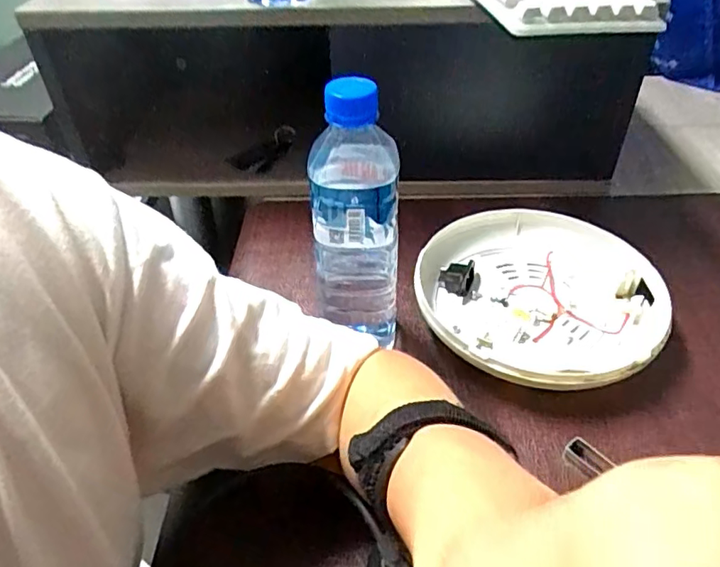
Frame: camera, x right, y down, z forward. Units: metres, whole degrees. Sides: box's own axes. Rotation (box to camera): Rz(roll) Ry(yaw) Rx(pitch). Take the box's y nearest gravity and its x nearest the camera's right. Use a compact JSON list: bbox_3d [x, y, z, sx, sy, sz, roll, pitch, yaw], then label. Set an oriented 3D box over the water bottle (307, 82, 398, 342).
[{"bbox_3d":[-0.004,-0.050,0.393,0.061,0.183,0.062,-1,42,0],"label":"water bottle"}]

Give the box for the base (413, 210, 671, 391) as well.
[{"bbox_3d":[0.155,0.004,0.477,0.206,0.033,0.185,2,42,3],"label":"base"}]

